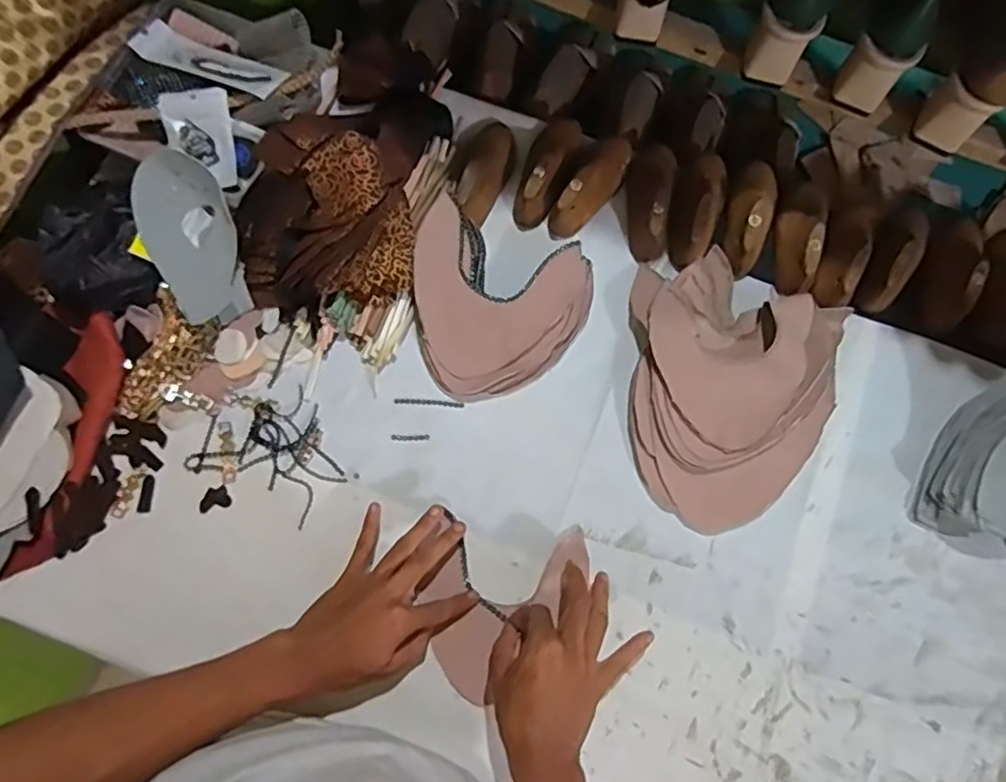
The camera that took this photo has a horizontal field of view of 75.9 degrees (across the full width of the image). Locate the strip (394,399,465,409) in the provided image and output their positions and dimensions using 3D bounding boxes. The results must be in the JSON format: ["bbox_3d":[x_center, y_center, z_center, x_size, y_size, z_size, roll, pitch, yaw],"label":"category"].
[{"bbox_3d":[-0.075,0.012,0.659,0.071,0.004,0.007,4,74,0],"label":"strip"}]

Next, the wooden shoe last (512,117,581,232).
[{"bbox_3d":[0.049,-0.252,0.713,0.054,0.059,0.142,21,75,5],"label":"wooden shoe last"}]

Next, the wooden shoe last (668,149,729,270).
[{"bbox_3d":[0.213,-0.203,0.697,0.053,0.056,0.145,17,74,4],"label":"wooden shoe last"}]

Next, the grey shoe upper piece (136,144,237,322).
[{"bbox_3d":[-0.310,-0.153,0.639,0.081,0.017,0.159,-21,100,-18],"label":"grey shoe upper piece"}]

